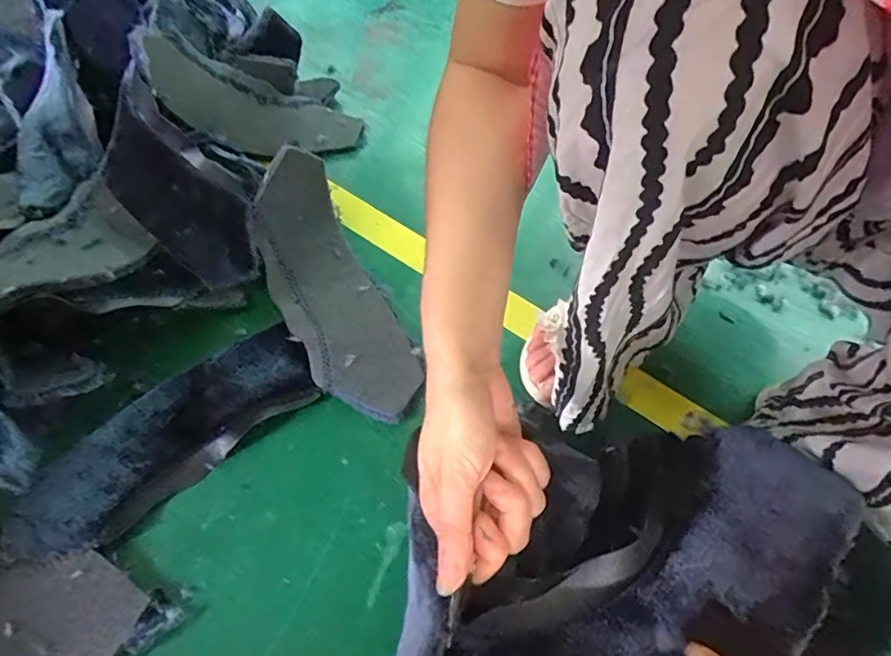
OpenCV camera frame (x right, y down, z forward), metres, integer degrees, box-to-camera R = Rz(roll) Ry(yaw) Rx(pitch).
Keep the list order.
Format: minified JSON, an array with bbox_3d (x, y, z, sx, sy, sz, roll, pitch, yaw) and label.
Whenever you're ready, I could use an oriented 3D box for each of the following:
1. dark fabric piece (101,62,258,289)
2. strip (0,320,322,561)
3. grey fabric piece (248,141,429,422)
[{"bbox_3d":[-0.272,-0.144,0.533,0.095,0.032,0.221,-43,98,-9],"label":"dark fabric piece"},{"bbox_3d":[-0.248,0.095,0.480,0.270,0.018,0.099,-36,66,-24],"label":"strip"},{"bbox_3d":[-0.119,-0.040,0.547,0.102,0.083,0.285,-23,76,-18],"label":"grey fabric piece"}]

